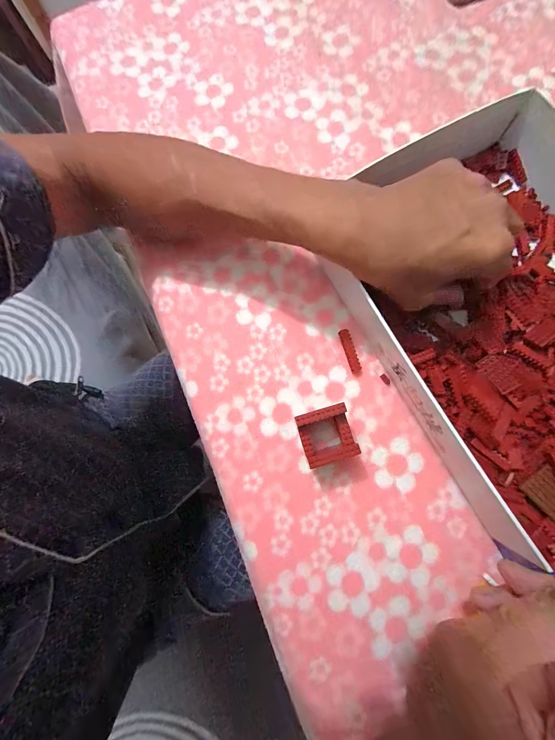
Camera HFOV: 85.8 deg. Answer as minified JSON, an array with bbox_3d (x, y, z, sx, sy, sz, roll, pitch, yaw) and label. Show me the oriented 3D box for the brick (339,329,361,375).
[{"bbox_3d":[0.067,-0.017,0.273,0.009,0.007,0.040,-17,79,-2],"label":"brick"}]

